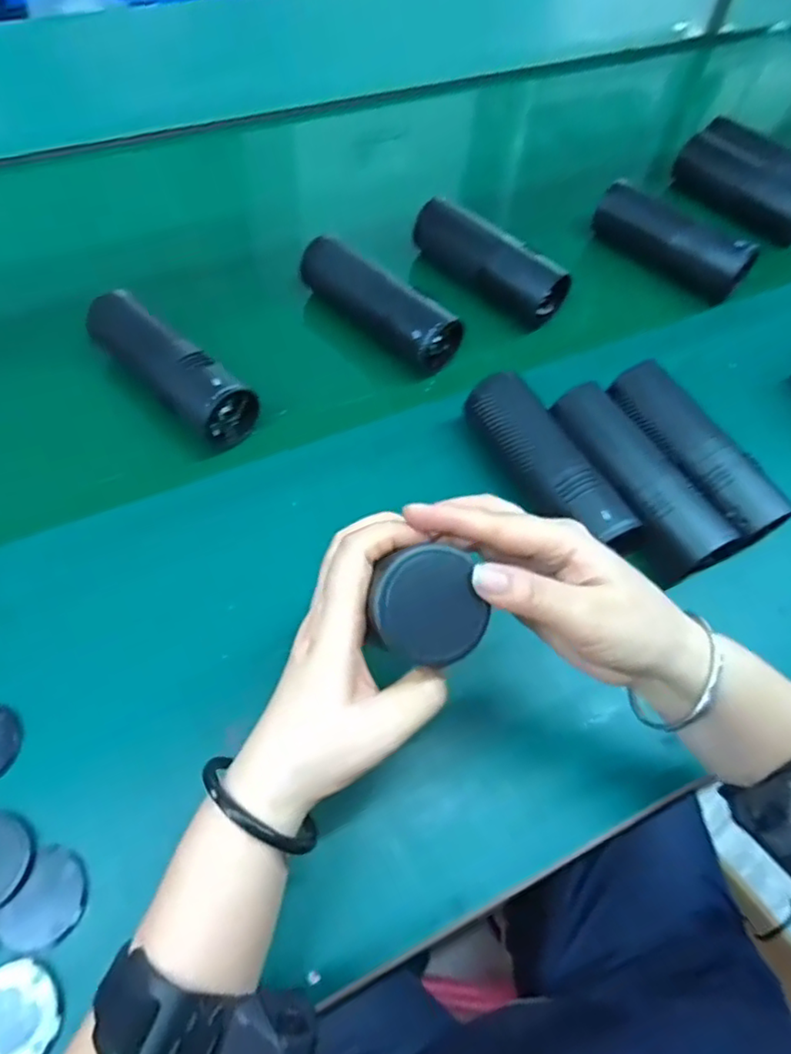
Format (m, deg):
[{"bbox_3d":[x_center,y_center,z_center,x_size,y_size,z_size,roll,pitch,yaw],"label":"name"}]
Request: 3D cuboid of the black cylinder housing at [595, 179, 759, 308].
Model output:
[{"bbox_3d":[0.272,-0.298,0.628,0.044,0.050,0.160,-37,69,-23],"label":"black cylinder housing"}]

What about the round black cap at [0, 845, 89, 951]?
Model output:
[{"bbox_3d":[-0.188,0.203,0.334,0.040,0.006,0.048,26,61,11],"label":"round black cap"}]

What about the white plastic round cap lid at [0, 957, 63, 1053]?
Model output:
[{"bbox_3d":[-0.192,0.246,0.306,0.047,0.006,0.048,2,59,-3],"label":"white plastic round cap lid"}]

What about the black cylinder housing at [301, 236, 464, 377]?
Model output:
[{"bbox_3d":[-0.017,-0.203,0.553,0.056,0.046,0.166,-37,69,-23],"label":"black cylinder housing"}]

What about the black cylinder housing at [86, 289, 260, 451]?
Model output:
[{"bbox_3d":[-0.184,-0.133,0.499,0.155,0.053,0.050,37,63,17],"label":"black cylinder housing"}]

